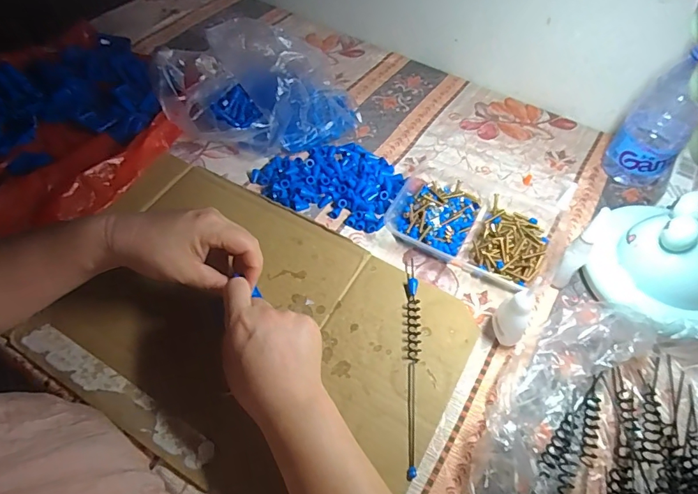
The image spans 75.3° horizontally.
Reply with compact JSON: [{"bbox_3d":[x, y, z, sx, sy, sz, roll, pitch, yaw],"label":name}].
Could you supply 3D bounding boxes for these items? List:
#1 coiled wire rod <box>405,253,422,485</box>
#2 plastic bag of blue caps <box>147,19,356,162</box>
[{"bbox_3d":[0.057,0.094,0.395,0.014,0.008,0.193,4,55,2],"label":"coiled wire rod"},{"bbox_3d":[-0.097,-0.178,0.515,0.216,0.112,0.118,-23,58,-16],"label":"plastic bag of blue caps"}]

